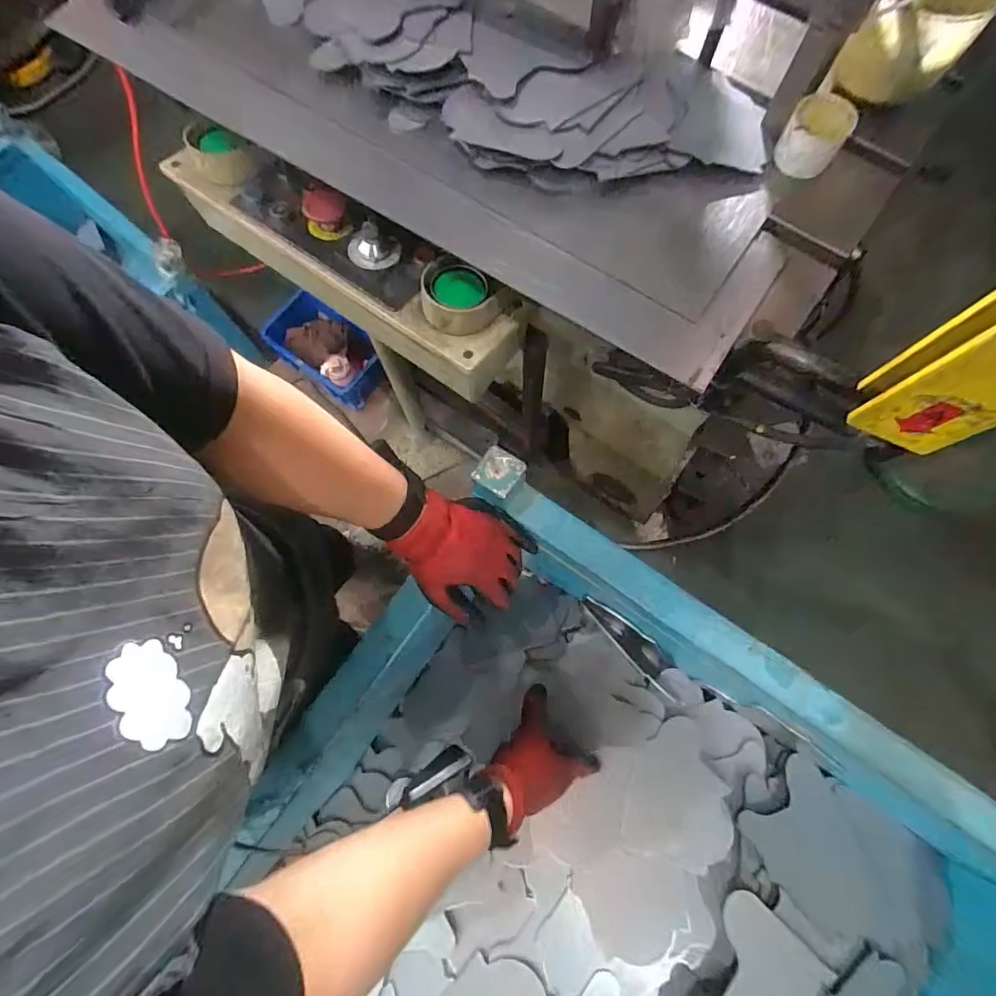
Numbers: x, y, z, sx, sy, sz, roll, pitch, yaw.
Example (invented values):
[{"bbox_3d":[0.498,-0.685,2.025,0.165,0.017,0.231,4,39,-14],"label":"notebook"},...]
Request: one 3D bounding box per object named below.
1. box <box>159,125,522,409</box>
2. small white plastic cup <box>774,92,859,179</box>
[{"bbox_3d":[-0.216,-0.334,0.669,0.542,0.110,0.121,34,78,10],"label":"box"},{"bbox_3d":[0.361,-0.413,0.551,0.065,0.054,0.065,0,74,1],"label":"small white plastic cup"}]

